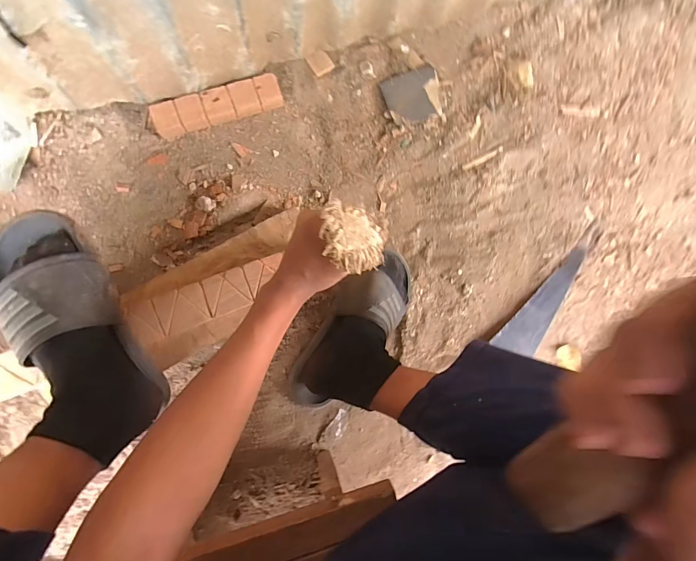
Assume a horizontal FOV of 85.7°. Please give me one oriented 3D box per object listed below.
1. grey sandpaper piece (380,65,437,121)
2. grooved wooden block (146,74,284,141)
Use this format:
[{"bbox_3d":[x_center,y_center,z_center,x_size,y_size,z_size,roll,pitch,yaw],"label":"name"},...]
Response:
[{"bbox_3d":[0.108,-0.304,0.618,0.088,0.011,0.077,-22,93,-9],"label":"grey sandpaper piece"},{"bbox_3d":[-0.193,-0.256,0.559,0.196,0.035,0.049,-21,93,-9],"label":"grooved wooden block"}]

